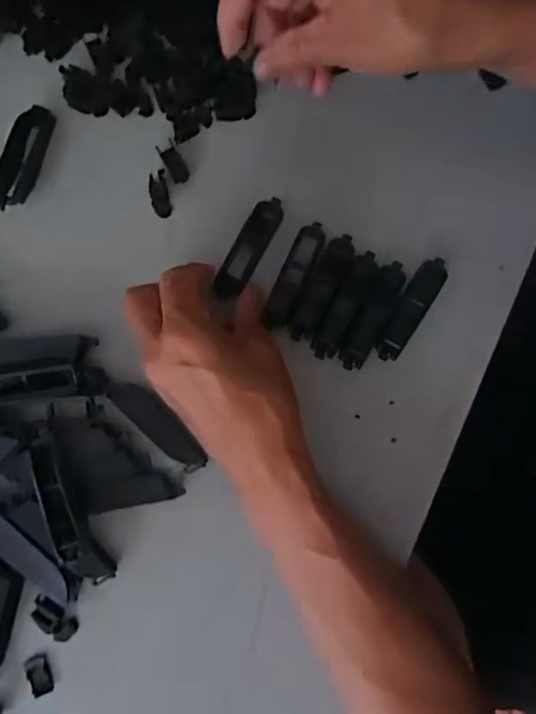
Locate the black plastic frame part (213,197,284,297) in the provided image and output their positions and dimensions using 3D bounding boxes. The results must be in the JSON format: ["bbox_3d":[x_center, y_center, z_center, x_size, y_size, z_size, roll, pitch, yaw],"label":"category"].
[{"bbox_3d":[-0.011,-0.071,0.344,0.018,0.008,0.070,27,80,6],"label":"black plastic frame part"}]

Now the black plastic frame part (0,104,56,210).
[{"bbox_3d":[-0.156,-0.126,0.342,0.019,0.015,0.073,13,82,1],"label":"black plastic frame part"}]

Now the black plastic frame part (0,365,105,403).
[{"bbox_3d":[-0.139,0.016,0.310,0.083,0.015,0.017,-5,78,-18],"label":"black plastic frame part"}]

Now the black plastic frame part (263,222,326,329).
[{"bbox_3d":[0.018,-0.054,0.340,0.017,0.006,0.075,23,82,2],"label":"black plastic frame part"}]

